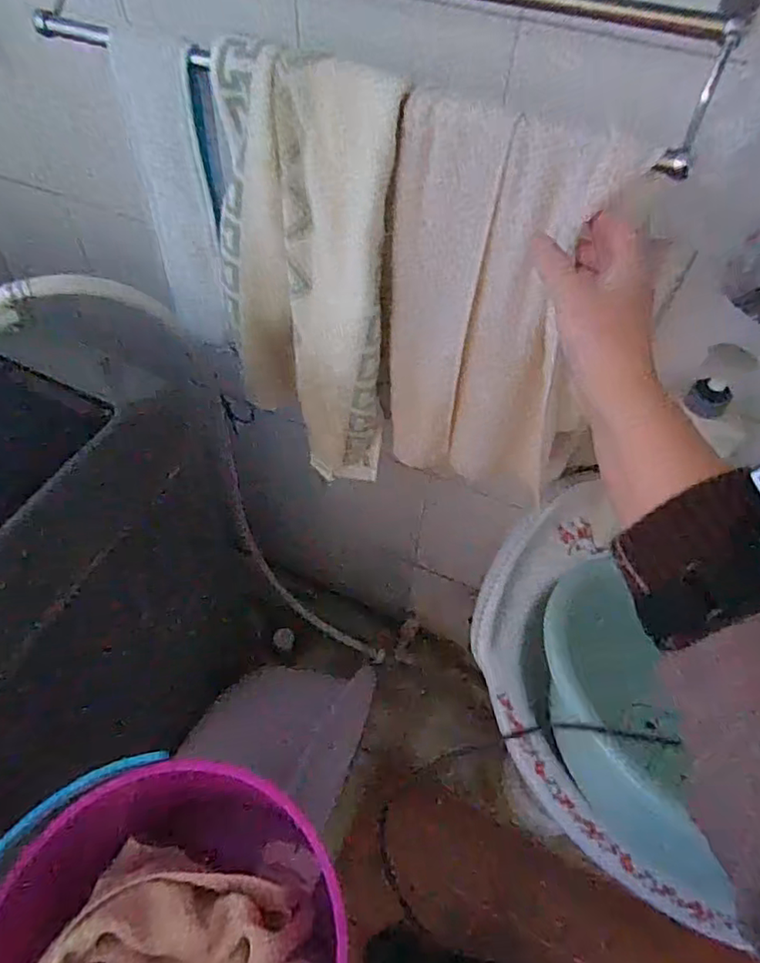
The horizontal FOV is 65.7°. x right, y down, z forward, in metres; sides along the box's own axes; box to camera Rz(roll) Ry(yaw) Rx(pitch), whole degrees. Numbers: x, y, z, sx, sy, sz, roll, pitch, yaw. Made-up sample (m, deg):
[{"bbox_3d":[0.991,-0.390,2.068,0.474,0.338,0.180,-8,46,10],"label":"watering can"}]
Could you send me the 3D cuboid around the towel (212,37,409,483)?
[{"bbox_3d":[-0.068,-0.175,0.574,0.174,0.396,0.064,30,58,17],"label":"towel"}]

